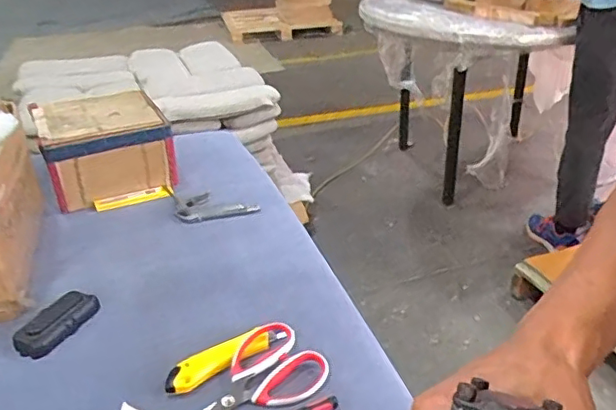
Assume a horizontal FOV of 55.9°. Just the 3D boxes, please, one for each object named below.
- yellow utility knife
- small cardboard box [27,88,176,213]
[{"bbox_3d":[-0.097,0.175,0.679,0.151,0.020,0.031,-20,35,-34],"label":"yellow utility knife"},{"bbox_3d":[-0.372,-0.108,1.073,0.221,0.127,0.216,-10,31,-19],"label":"small cardboard box"}]

